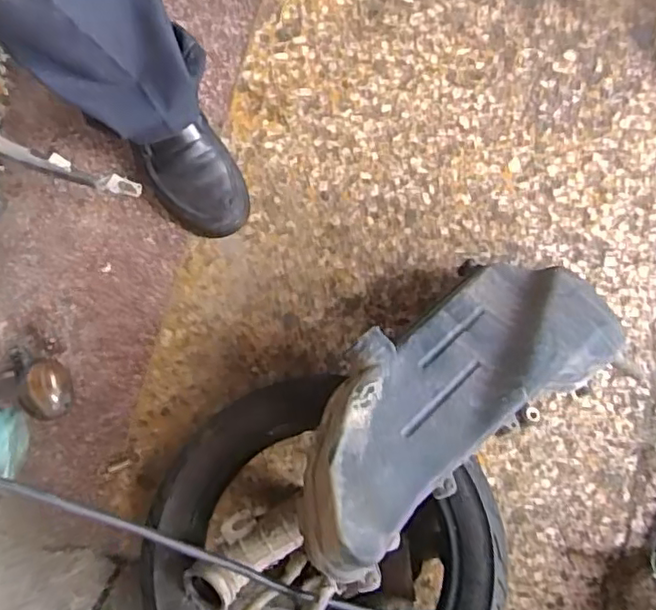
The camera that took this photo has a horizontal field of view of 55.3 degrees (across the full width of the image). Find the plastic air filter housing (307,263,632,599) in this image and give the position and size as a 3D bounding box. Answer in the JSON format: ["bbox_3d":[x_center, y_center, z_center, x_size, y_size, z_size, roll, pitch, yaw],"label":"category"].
[{"bbox_3d":[0.125,0.067,0.574,0.406,0.071,0.157,-33,81,-34],"label":"plastic air filter housing"}]

